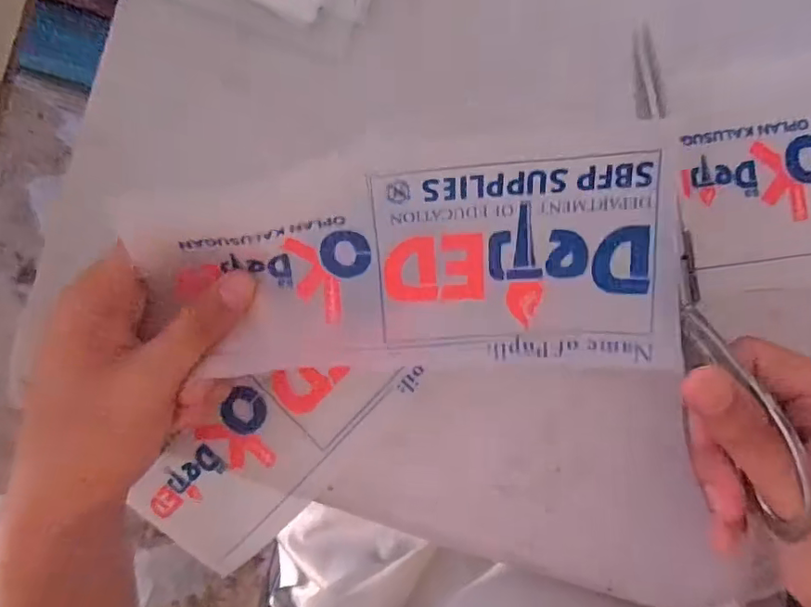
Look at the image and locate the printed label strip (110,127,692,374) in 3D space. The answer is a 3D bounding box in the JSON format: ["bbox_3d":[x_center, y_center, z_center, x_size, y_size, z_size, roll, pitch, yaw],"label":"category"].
[{"bbox_3d":[0.004,-0.021,0.261,0.242,0.036,0.107,-3,89,0],"label":"printed label strip"}]

